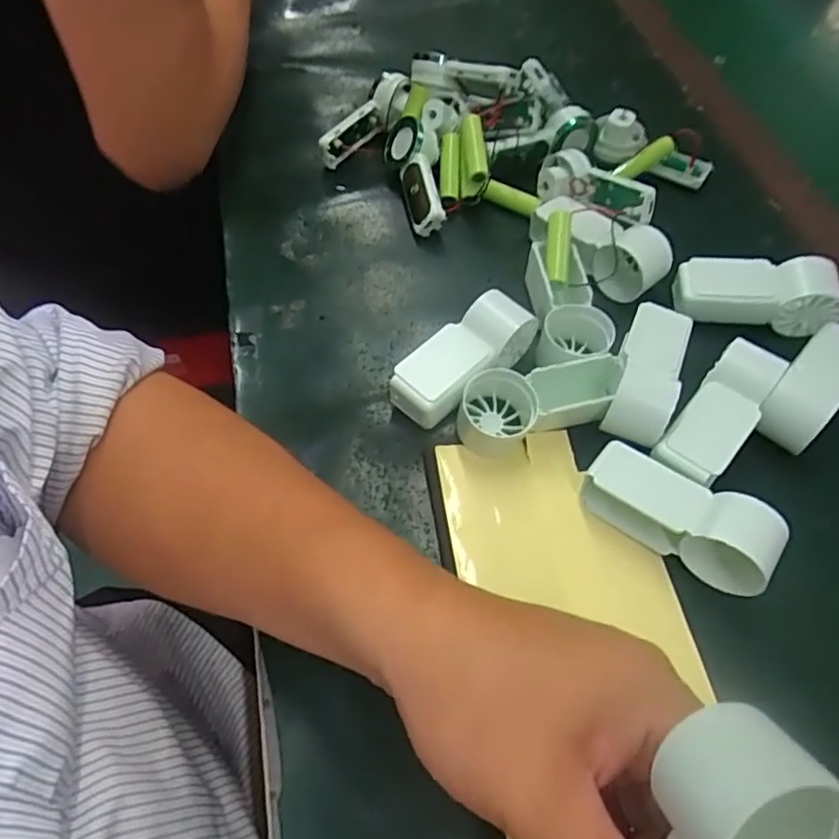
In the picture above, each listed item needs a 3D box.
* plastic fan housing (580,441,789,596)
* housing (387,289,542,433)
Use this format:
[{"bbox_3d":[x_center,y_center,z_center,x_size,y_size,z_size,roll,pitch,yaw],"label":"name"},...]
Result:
[{"bbox_3d":[0.129,0.048,0.312,0.092,0.036,0.034,28,59,32],"label":"plastic fan housing"},{"bbox_3d":[0.024,-0.034,0.358,0.035,0.040,0.089,40,64,22],"label":"housing"}]

